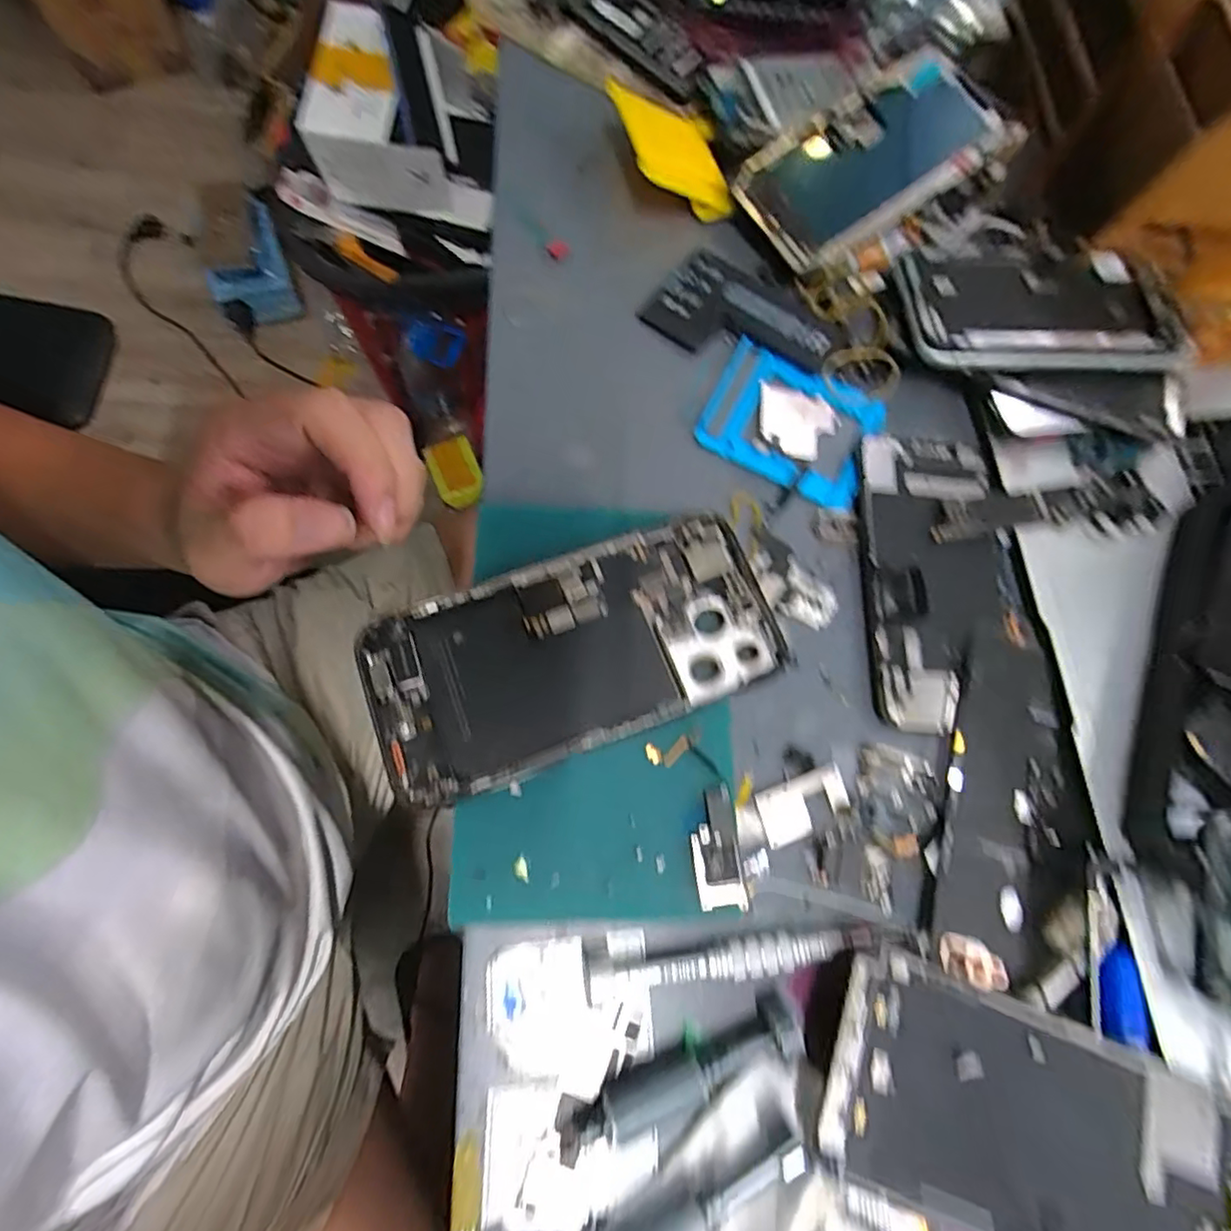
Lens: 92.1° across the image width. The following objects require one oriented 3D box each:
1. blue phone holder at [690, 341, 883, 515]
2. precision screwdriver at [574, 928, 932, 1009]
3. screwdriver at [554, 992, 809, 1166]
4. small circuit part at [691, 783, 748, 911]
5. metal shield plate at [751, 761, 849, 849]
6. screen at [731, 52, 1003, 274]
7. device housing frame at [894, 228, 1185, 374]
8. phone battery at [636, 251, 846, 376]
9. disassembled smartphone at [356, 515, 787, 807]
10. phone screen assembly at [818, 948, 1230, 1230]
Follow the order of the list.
[{"bbox_3d":[0.088,-0.097,0.294,0.083,0.009,0.074,27,72,2],"label":"blue phone holder"},{"bbox_3d":[0.051,0.128,0.221,0.124,0.013,0.013,-5,73,-3],"label":"precision screwdriver"},{"bbox_3d":[0.023,0.164,0.208,0.090,0.010,0.016,-20,77,-12],"label":"screwdriver"},{"bbox_3d":[0.038,0.087,0.222,0.017,0.004,0.042,-8,69,5],"label":"small circuit part"},{"bbox_3d":[0.078,0.078,0.245,0.038,0.004,0.022,-19,76,-12],"label":"metal shield plate"},{"bbox_3d":[0.142,-0.250,0.326,0.144,0.014,0.071,-37,86,-4],"label":"screen"},{"bbox_3d":[0.215,-0.160,0.303,0.132,0.009,0.077,-1,75,-3],"label":"device housing frame"},{"bbox_3d":[0.067,-0.153,0.310,0.094,0.005,0.056,35,72,4],"label":"phone battery"},{"bbox_3d":[-0.016,0.014,0.237,0.159,0.006,0.075,-18,78,-9],"label":"disassembled smartphone"},{"bbox_3d":[0.146,0.179,0.203,0.149,0.004,0.071,23,70,2],"label":"phone screen assembly"}]

